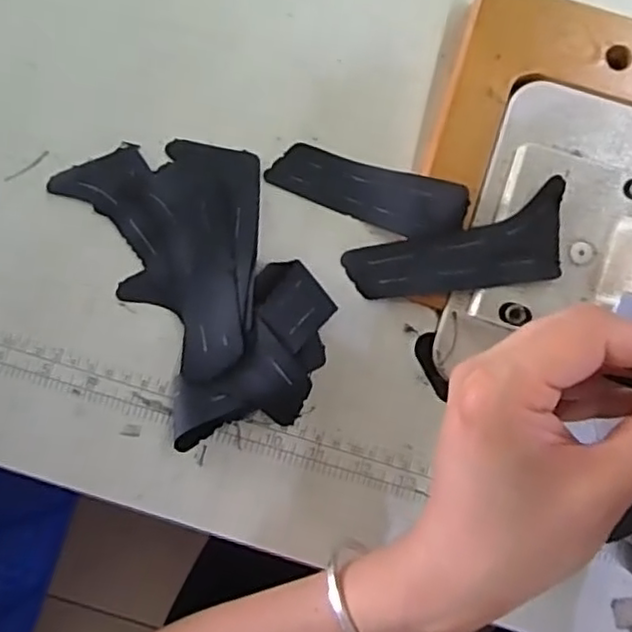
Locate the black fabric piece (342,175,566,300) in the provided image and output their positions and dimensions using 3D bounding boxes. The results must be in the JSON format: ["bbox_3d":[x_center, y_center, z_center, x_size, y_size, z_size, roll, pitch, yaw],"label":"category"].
[{"bbox_3d":[0.080,-0.032,0.361,0.119,0.008,0.046,-19,89,10],"label":"black fabric piece"}]

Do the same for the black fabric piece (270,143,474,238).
[{"bbox_3d":[0.029,-0.071,0.375,0.111,0.006,0.034,17,84,9],"label":"black fabric piece"}]

